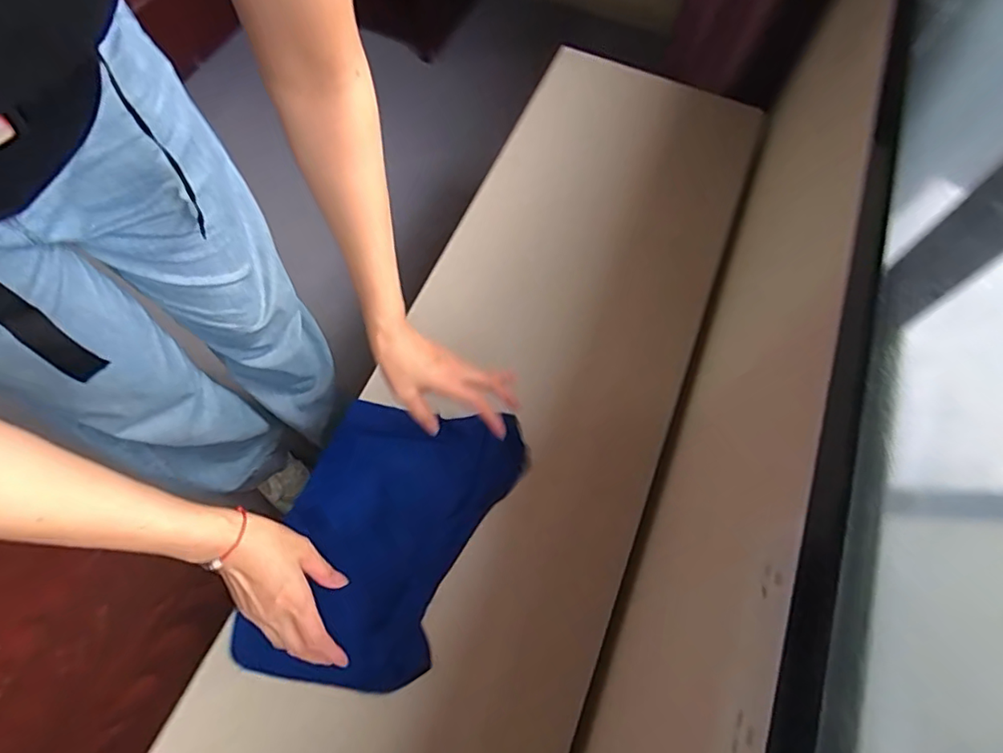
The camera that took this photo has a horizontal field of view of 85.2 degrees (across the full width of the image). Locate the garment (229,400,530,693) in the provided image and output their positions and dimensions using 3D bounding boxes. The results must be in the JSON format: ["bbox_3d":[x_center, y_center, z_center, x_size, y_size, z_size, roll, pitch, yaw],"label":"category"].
[{"bbox_3d":[-0.140,0.186,0.650,0.227,0.035,0.345,22,65,8],"label":"garment"}]

